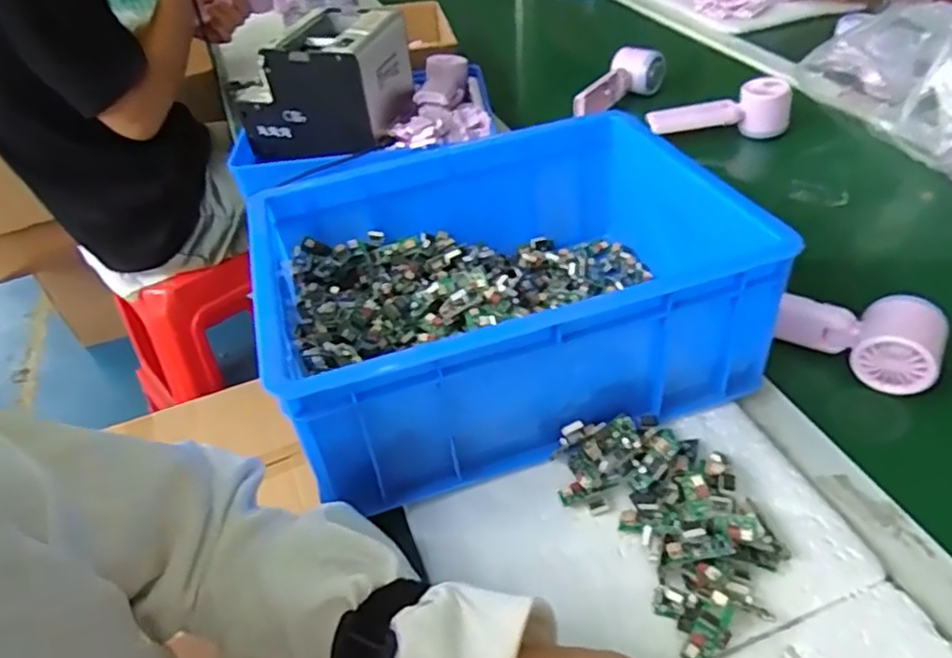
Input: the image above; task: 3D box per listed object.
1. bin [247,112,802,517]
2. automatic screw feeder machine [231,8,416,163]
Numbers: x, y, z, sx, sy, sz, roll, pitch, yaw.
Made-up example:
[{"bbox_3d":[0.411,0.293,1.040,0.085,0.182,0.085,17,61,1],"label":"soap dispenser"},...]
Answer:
[{"bbox_3d":[0.014,-0.033,0.517,0.325,0.133,0.256,-17,43,-11],"label":"bin"},{"bbox_3d":[-0.186,-0.298,0.805,0.199,0.125,0.131,1,42,9],"label":"automatic screw feeder machine"}]

